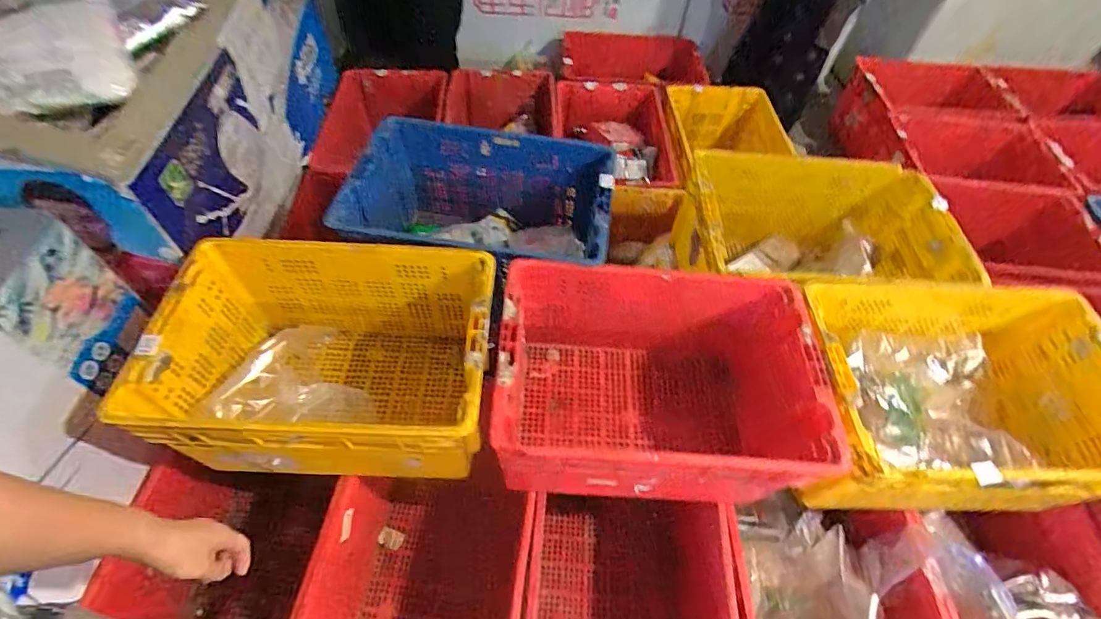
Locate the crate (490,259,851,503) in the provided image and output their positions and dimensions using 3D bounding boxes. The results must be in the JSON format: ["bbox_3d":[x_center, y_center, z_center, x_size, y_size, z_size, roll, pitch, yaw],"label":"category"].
[{"bbox_3d":[0.204,0.158,1.017,0.601,0.309,0.407,4,55,-1],"label":"crate"}]

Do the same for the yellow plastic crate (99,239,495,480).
[{"bbox_3d":[-0.418,0.115,0.993,0.575,0.318,0.380,2,55,-2],"label":"yellow plastic crate"}]

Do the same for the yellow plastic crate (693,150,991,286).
[{"bbox_3d":[0.641,-0.138,1.243,0.586,0.331,0.394,2,55,-2],"label":"yellow plastic crate"}]

